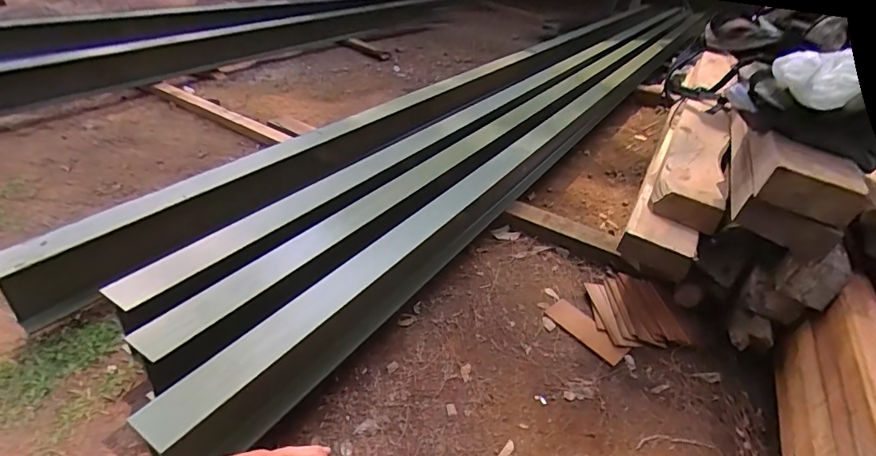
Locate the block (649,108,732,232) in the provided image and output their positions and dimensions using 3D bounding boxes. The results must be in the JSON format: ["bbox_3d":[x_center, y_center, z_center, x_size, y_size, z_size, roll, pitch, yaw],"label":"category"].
[{"bbox_3d":[0.764,-0.226,1.370,0.158,0.077,0.808,24,39,19],"label":"block"}]

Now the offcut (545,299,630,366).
[{"bbox_3d":[0.368,0.250,1.144,0.078,0.012,0.206,-21,46,-34],"label":"offcut"}]

